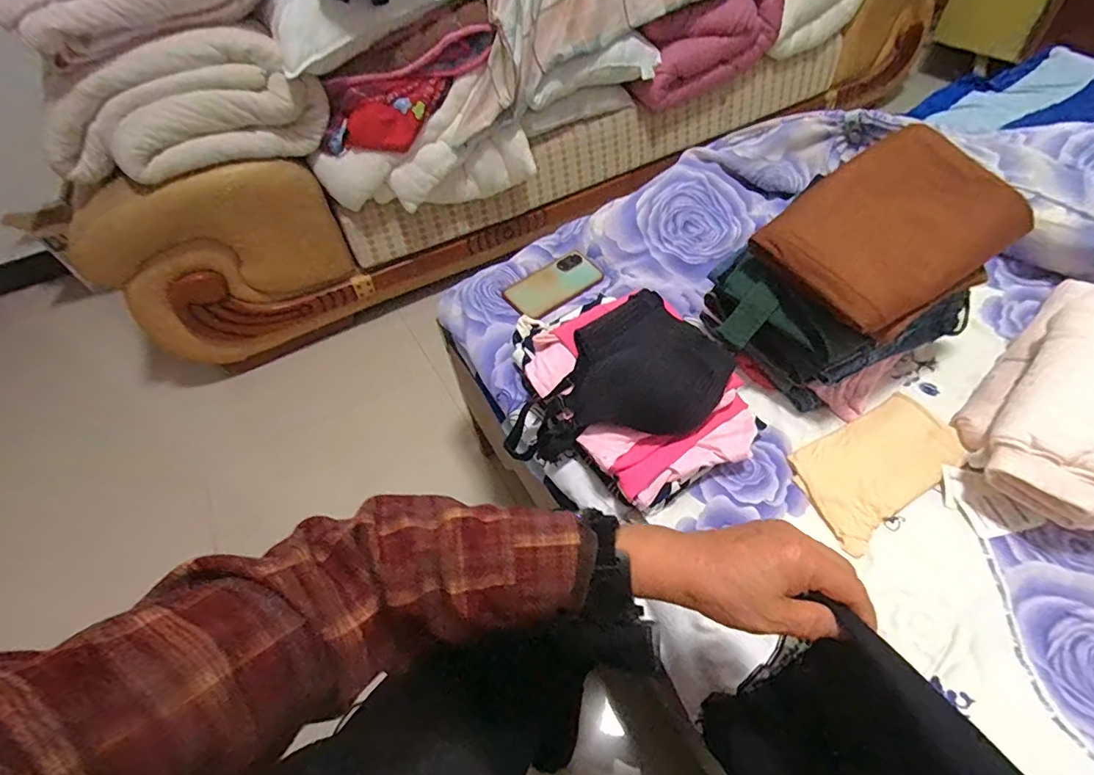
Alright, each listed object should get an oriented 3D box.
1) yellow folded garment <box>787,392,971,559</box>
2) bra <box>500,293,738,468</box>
[{"bbox_3d":[0.377,0.086,0.573,0.198,0.017,0.112,-25,53,-14],"label":"yellow folded garment"},{"bbox_3d":[0.080,0.007,0.603,0.245,0.109,0.168,-29,54,-17],"label":"bra"}]

